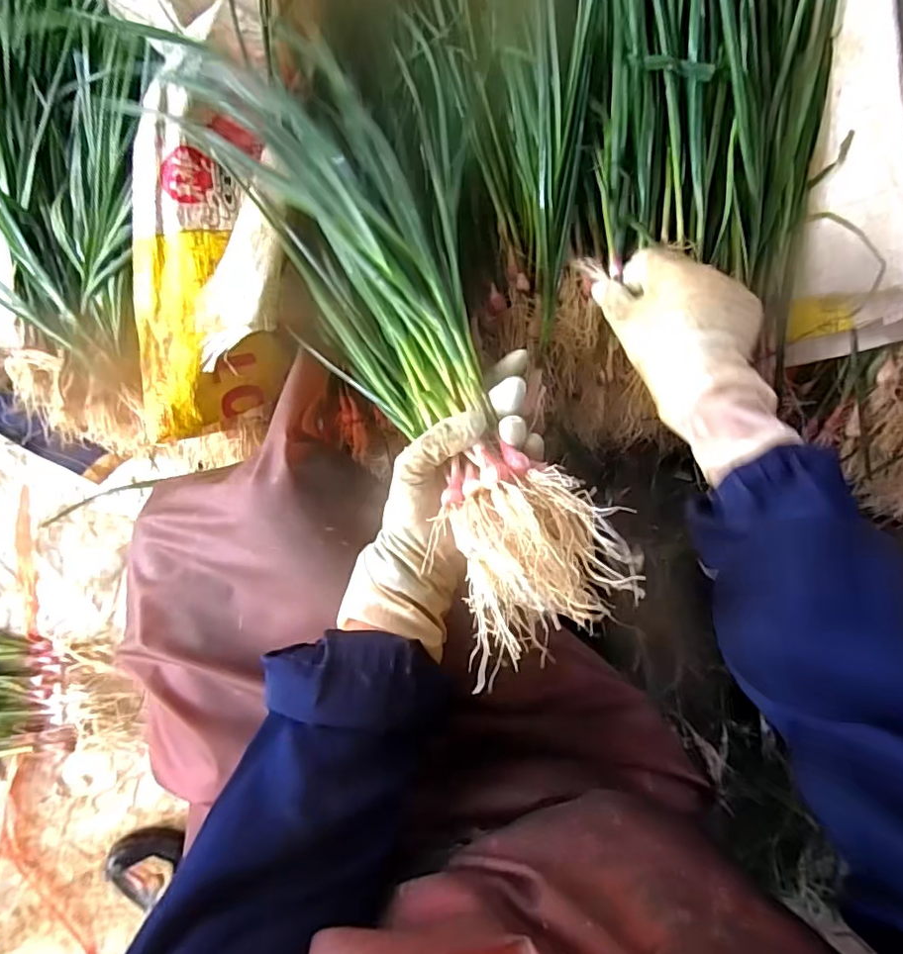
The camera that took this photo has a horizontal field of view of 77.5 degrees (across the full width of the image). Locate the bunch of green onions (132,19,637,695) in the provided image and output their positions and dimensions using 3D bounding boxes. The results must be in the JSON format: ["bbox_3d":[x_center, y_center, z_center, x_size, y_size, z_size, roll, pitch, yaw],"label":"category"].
[{"bbox_3d":[-0.030,-0.125,0.404,0.139,0.060,0.496,-27,74,-2],"label":"bunch of green onions"}]

